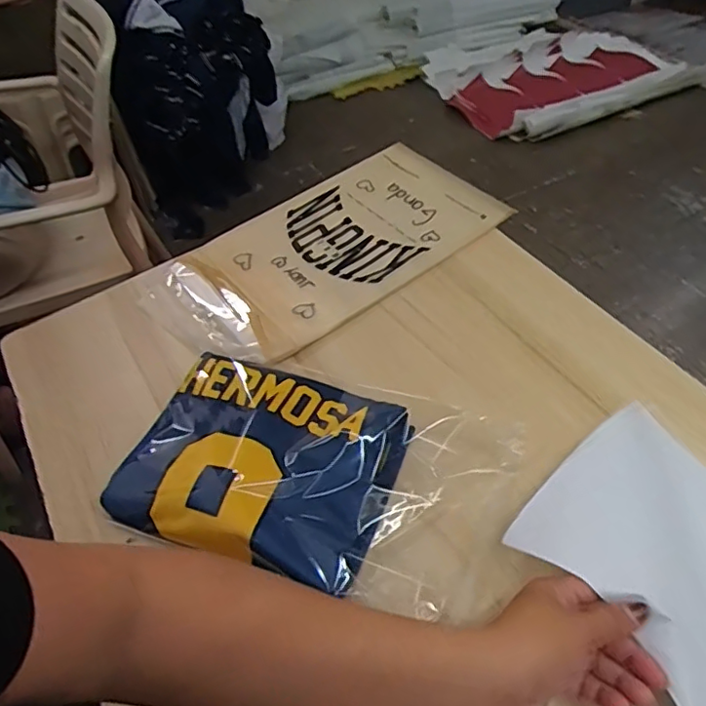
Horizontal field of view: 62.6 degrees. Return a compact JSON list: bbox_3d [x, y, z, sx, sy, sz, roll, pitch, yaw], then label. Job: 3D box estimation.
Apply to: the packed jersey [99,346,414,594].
[{"bbox_3d":[-0.084,0.095,0.531,0.239,0.029,0.185,14,49,13],"label":"packed jersey"}]

